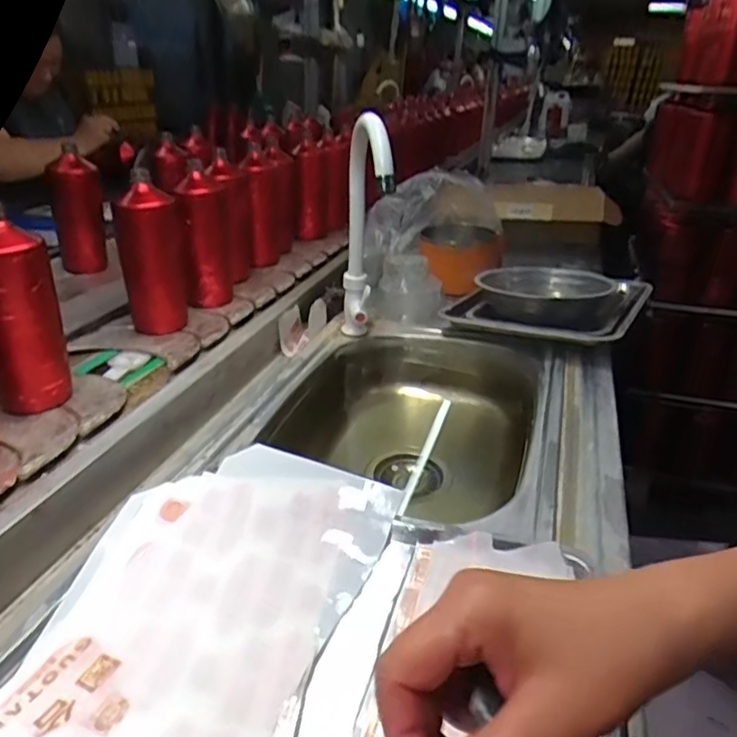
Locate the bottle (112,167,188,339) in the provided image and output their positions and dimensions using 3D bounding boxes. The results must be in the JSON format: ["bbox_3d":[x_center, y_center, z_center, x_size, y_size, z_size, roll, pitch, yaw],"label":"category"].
[{"bbox_3d":[-0.291,-0.149,0.834,0.082,0.194,0.094,-8,30,-21],"label":"bottle"}]

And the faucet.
[{"bbox_3d":[-0.006,-0.174,0.813,0.034,0.329,0.122,-3,53,-10],"label":"faucet"}]

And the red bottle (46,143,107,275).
[{"bbox_3d":[-0.498,-0.267,1.051,0.074,0.196,0.066,-9,34,-28],"label":"red bottle"}]

